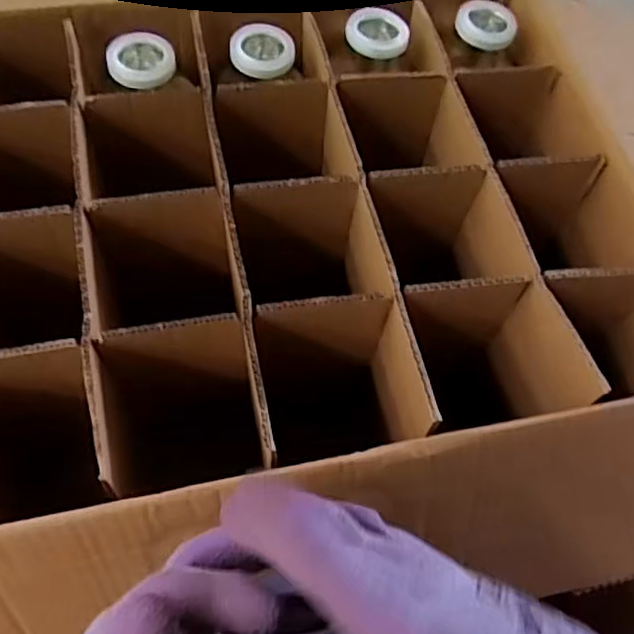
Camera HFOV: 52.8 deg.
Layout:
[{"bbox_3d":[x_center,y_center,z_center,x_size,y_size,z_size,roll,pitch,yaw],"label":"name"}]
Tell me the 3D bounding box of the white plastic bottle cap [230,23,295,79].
[{"bbox_3d":[-0.047,-0.230,0.552,0.054,0.021,0.045,-3,63,-5],"label":"white plastic bottle cap"}]

